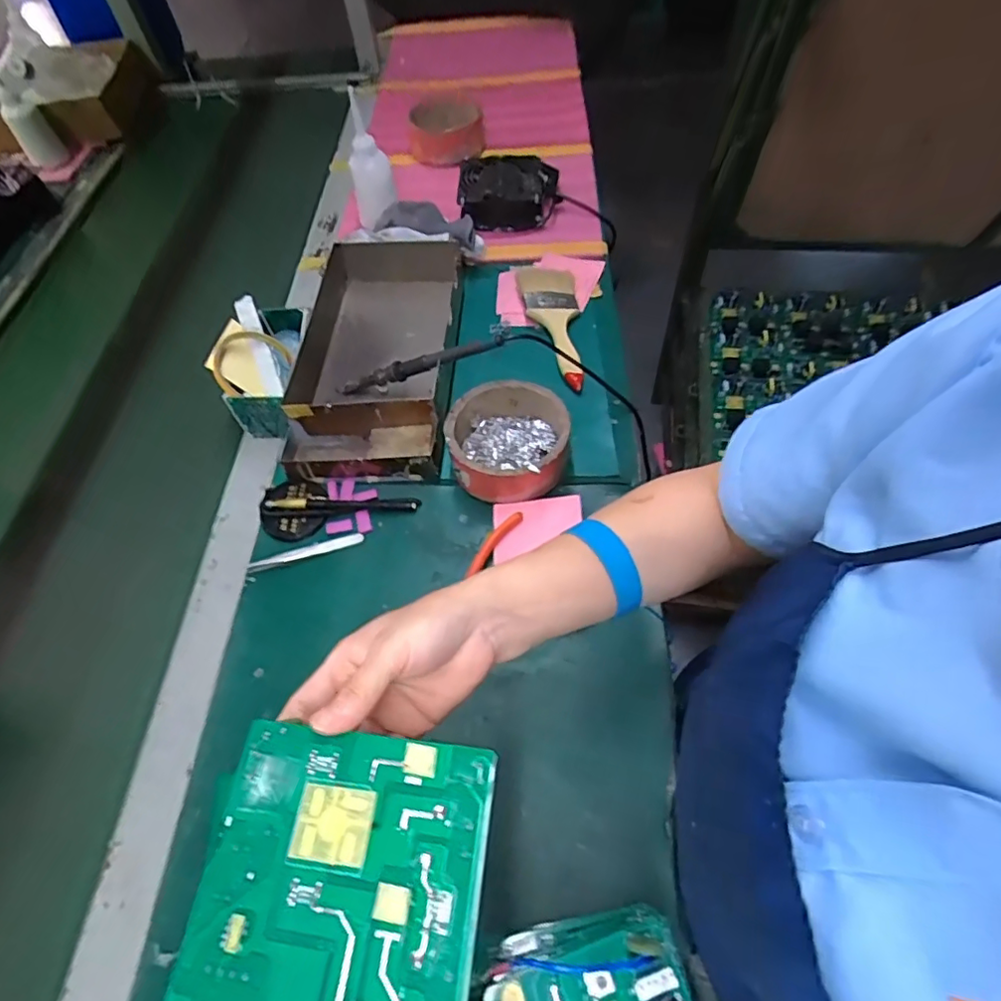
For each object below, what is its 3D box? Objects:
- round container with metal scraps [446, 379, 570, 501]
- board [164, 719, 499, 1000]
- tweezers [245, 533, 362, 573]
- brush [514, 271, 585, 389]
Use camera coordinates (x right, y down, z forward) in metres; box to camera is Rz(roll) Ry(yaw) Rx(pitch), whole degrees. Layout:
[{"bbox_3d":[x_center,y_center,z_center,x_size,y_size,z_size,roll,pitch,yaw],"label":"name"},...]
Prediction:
[{"bbox_3d":[0.008,-0.061,0.590,0.118,0.056,0.119,3,57,6],"label":"round container with metal scraps"},{"bbox_3d":[-0.067,0.163,0.230,0.115,0.009,0.128,5,57,7],"label":"board"},{"bbox_3d":[-0.190,0.049,0.561,0.109,0.010,0.015,-17,57,-7],"label":"tweezers"},{"bbox_3d":[0.063,-0.217,0.705,0.070,0.026,0.200,-3,57,2],"label":"brush"}]

